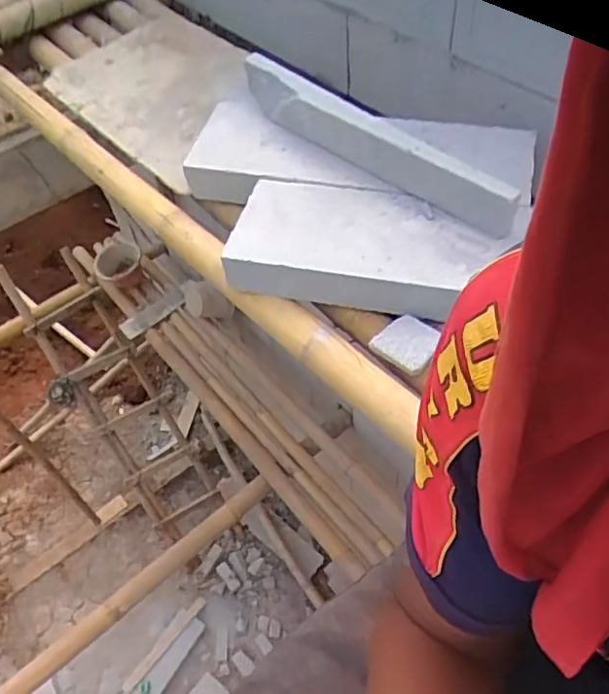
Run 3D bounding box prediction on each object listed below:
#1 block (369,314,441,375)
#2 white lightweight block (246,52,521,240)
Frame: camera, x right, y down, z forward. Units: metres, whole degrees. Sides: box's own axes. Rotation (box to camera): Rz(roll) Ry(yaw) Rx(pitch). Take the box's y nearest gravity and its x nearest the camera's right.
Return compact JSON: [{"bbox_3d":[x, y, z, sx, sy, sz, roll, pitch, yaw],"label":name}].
[{"bbox_3d":[0.152,-0.007,0.879,0.085,0.021,0.076,33,62,26],"label":"block"},{"bbox_3d":[0.098,-0.354,0.991,0.072,0.079,0.584,-38,59,-22],"label":"white lightweight block"}]

